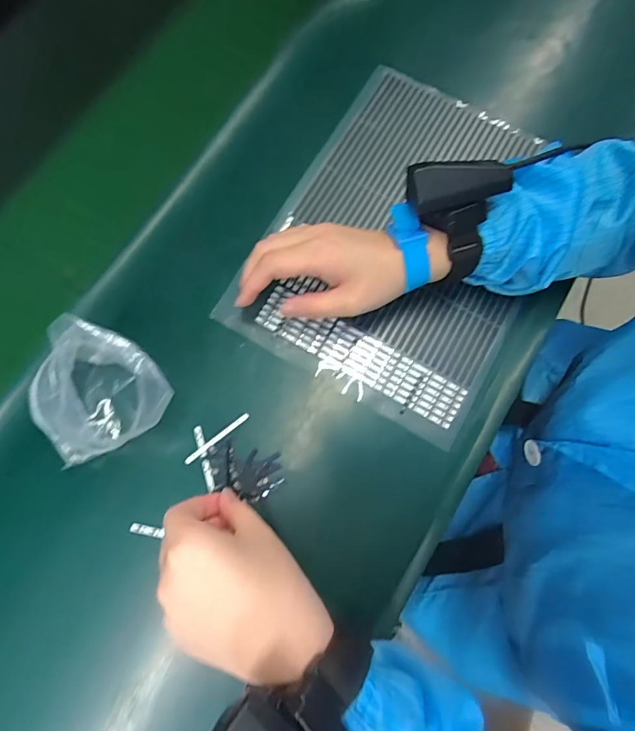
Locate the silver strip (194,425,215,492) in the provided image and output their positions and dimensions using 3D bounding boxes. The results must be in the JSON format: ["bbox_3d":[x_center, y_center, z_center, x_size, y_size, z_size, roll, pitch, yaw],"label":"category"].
[{"bbox_3d":[-0.092,0.074,0.366,0.007,0.005,0.050,-15,75,-3],"label":"silver strip"}]

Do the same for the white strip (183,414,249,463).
[{"bbox_3d":[-0.082,0.059,0.368,0.062,0.004,0.005,-37,78,-8],"label":"white strip"}]

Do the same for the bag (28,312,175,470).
[{"bbox_3d":[-0.162,0.016,0.341,0.095,0.073,0.083,-21,76,-4],"label":"bag"}]

